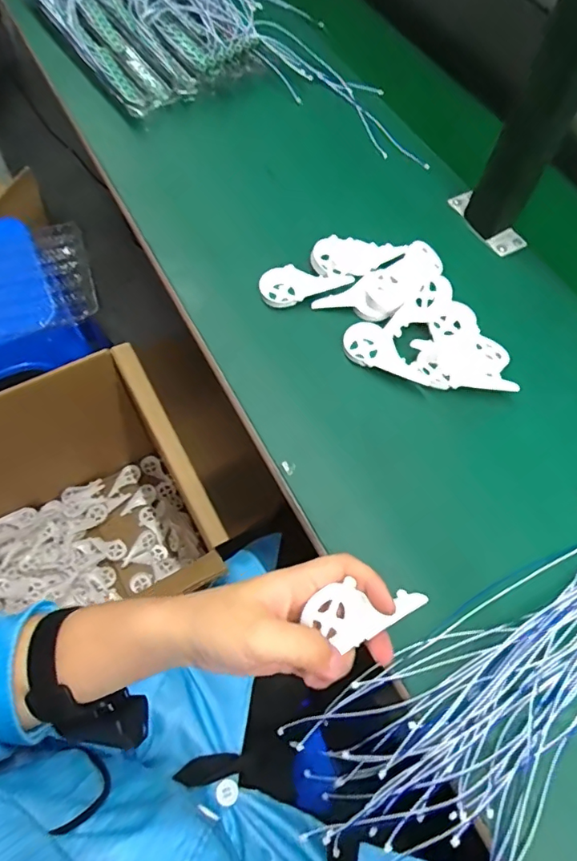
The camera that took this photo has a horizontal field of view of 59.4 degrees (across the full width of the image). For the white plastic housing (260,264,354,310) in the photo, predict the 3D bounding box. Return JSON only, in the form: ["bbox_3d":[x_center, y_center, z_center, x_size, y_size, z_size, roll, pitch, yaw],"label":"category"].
[{"bbox_3d":[0.019,-0.156,0.534,0.097,0.017,0.040,-14,66,-9],"label":"white plastic housing"}]

